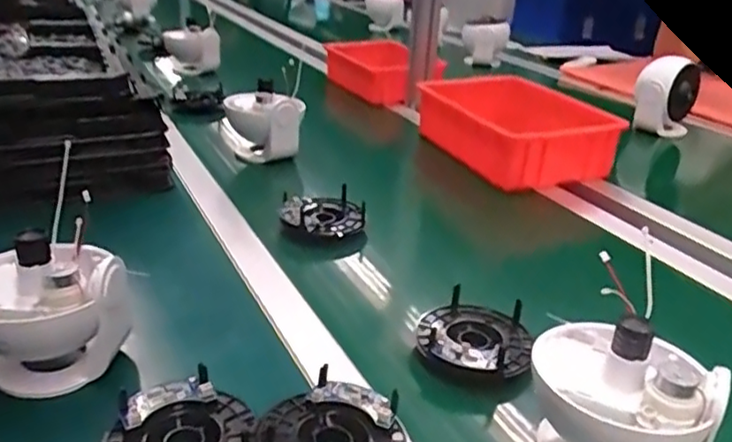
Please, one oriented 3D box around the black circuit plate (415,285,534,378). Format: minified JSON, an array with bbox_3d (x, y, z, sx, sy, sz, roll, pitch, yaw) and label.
[{"bbox_3d":[0.094,0.097,0.561,0.096,0.026,0.100,3,25,-1],"label":"black circuit plate"}]

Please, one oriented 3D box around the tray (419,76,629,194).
[{"bbox_3d":[0.219,-0.135,0.993,0.185,0.085,0.271,-8,27,-25],"label":"tray"}]

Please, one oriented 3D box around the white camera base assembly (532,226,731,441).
[{"bbox_3d":[0.167,0.129,0.451,0.105,0.130,0.111,3,25,-2],"label":"white camera base assembly"}]

